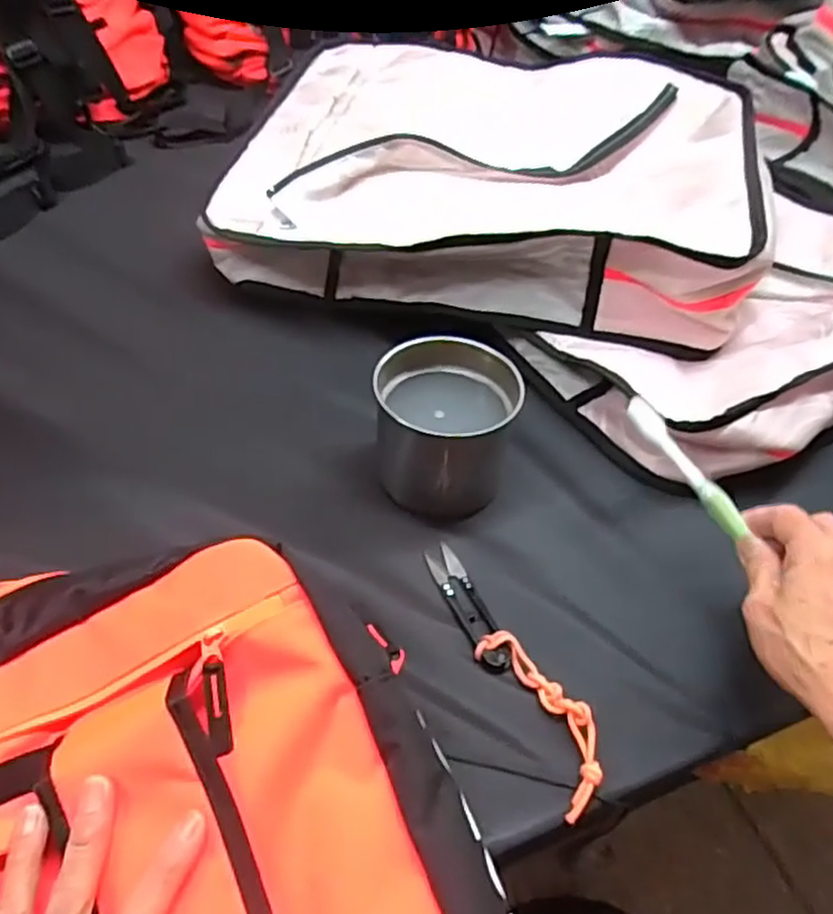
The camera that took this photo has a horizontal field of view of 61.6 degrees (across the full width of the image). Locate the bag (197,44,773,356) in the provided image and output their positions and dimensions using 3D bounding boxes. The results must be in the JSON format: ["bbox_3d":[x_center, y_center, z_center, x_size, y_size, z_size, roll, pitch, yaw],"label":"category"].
[{"bbox_3d":[0.072,-0.285,0.714,0.489,0.125,0.333,12,48,7],"label":"bag"}]

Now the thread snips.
[{"bbox_3d":[0.059,0.126,0.439,0.036,0.018,0.186,-18,51,-20],"label":"thread snips"}]

